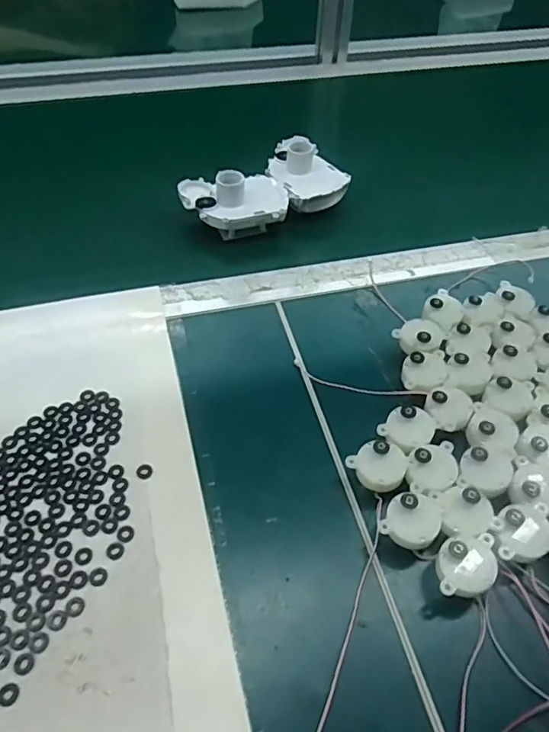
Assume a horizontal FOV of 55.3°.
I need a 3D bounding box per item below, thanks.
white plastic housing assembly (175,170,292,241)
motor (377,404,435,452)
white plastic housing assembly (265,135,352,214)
[{"bbox_3d":[-0.040,-0.163,0.524,0.104,0.057,0.058,-2,51,-4],"label":"white plastic housing assembly"},{"bbox_3d":[0.091,0.046,0.363,0.037,0.026,0.029,-29,58,-23],"label":"motor"},{"bbox_3d":[0.028,-0.205,0.554,0.065,0.043,0.089,-27,57,-22],"label":"white plastic housing assembly"}]

